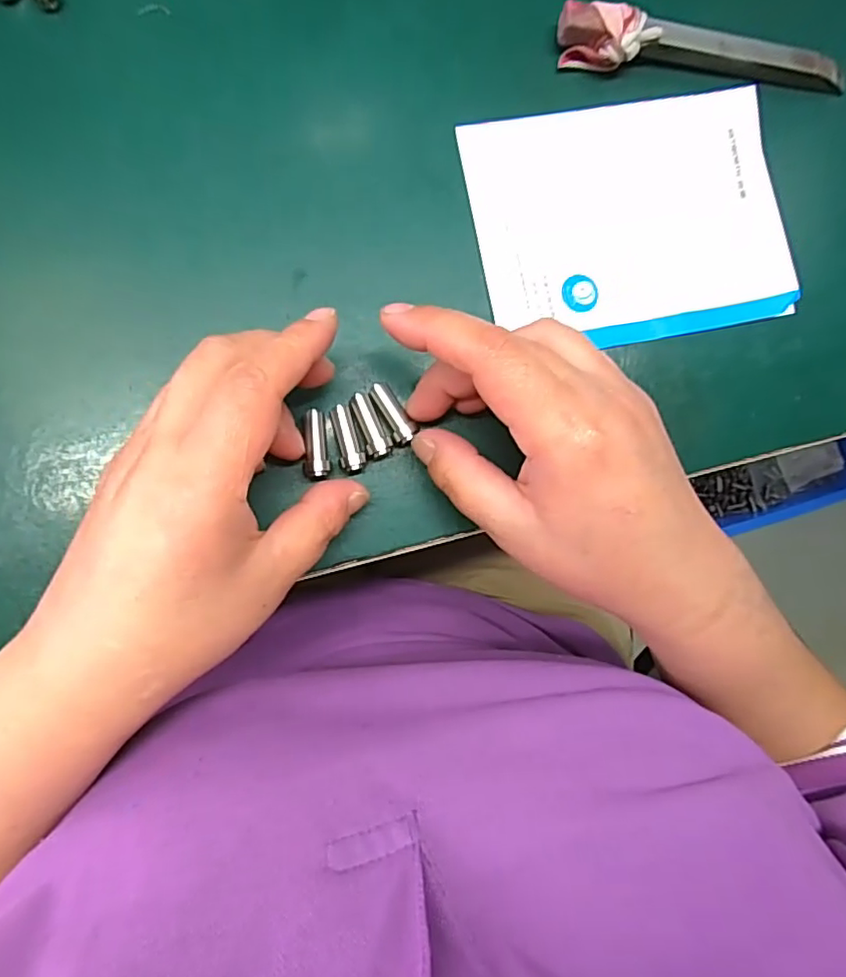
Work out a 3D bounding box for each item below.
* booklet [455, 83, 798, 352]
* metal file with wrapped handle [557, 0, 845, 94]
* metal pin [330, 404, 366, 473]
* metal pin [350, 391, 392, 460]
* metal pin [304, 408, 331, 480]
[{"bbox_3d":[0.092,-0.119,0.265,0.137,0.006,0.105,-12,91,-8],"label":"booklet"},{"bbox_3d":[0.126,-0.191,0.266,0.135,0.017,0.019,3,89,-8],"label":"metal file with wrapped handle"},{"bbox_3d":[-0.031,-0.020,0.242,0.010,0.006,0.027,-15,92,-8],"label":"metal pin"},{"bbox_3d":[-0.022,-0.025,0.246,0.010,0.010,0.027,-27,93,-7],"label":"metal pin"},{"bbox_3d":[-0.043,-0.018,0.240,0.010,0.007,0.028,-7,90,-8],"label":"metal pin"}]

